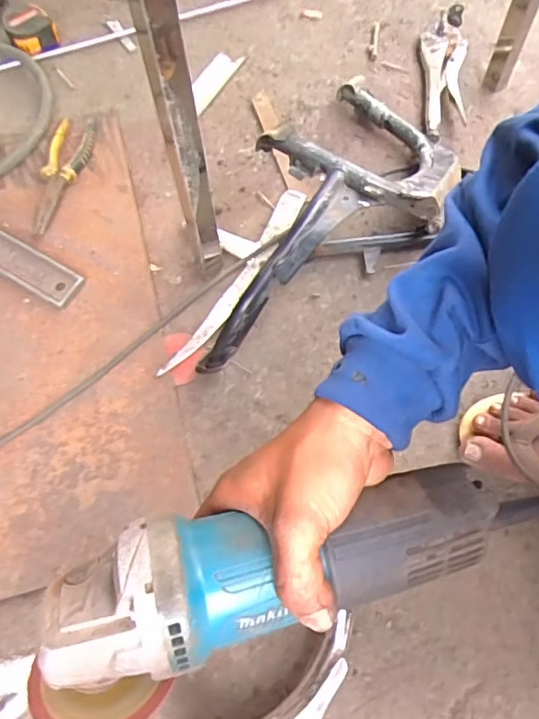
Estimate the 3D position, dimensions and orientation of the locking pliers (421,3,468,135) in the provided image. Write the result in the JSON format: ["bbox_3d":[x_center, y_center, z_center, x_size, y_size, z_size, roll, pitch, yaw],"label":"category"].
[{"bbox_3d":[0.246,-0.406,0.732,0.062,0.041,0.234,4,66,3],"label":"locking pliers"}]

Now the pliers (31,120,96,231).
[{"bbox_3d":[-0.265,-0.240,0.676,0.052,0.026,0.179,3,66,3],"label":"pliers"}]

